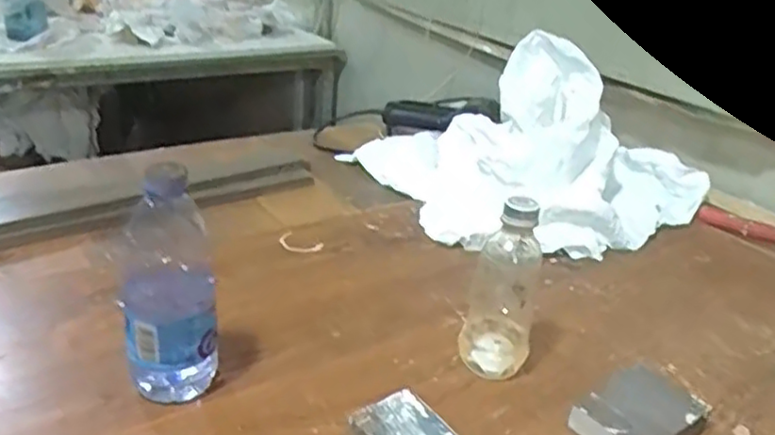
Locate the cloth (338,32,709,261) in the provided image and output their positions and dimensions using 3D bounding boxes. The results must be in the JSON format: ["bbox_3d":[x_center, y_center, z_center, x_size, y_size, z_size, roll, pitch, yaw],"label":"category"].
[{"bbox_3d":[0.223,-0.140,1.005,0.464,0.207,0.419,-11,30,-31],"label":"cloth"}]

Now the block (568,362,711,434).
[{"bbox_3d":[0.211,0.165,0.566,0.104,0.028,0.067,-14,32,-35],"label":"block"}]

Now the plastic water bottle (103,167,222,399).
[{"bbox_3d":[-0.173,0.052,0.531,0.072,0.188,0.059,-8,29,-26],"label":"plastic water bottle"}]

